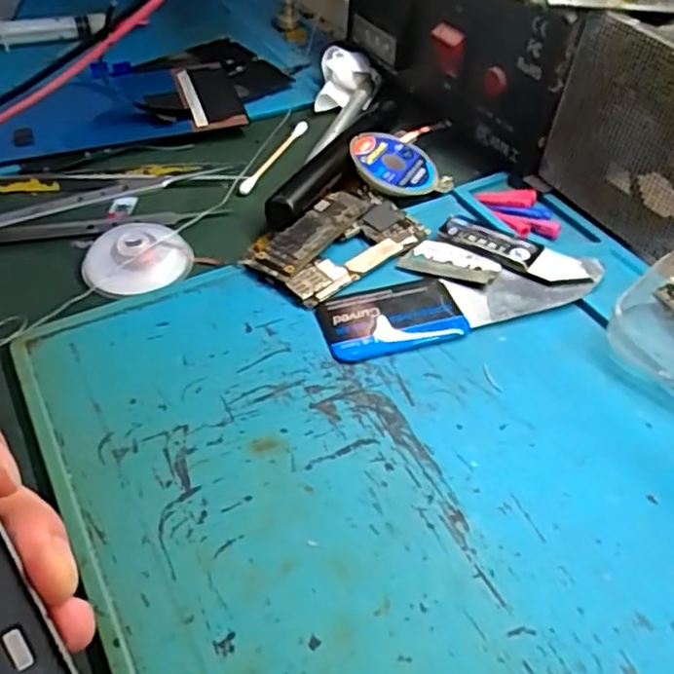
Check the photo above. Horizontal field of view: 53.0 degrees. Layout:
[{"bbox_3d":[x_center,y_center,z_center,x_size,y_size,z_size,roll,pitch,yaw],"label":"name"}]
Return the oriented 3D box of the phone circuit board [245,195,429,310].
[{"bbox_3d":[0.000,-0.042,0.295,0.074,0.008,0.043,-33,55,-27],"label":"phone circuit board"}]

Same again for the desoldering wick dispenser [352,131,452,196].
[{"bbox_3d":[0.030,-0.084,0.330,0.045,0.004,0.039,-7,59,-25],"label":"desoldering wick dispenser"}]

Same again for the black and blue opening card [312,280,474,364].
[{"bbox_3d":[0.021,-0.008,0.267,0.054,0.004,0.033,-13,48,-13],"label":"black and blue opening card"}]

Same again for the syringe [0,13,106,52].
[{"bbox_3d":[-0.194,-0.195,0.432,0.090,0.016,0.015,-18,49,-17],"label":"syringe"}]

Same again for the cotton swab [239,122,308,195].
[{"bbox_3d":[-0.032,-0.096,0.352,0.006,0.004,0.068,18,49,16],"label":"cotton swab"}]

